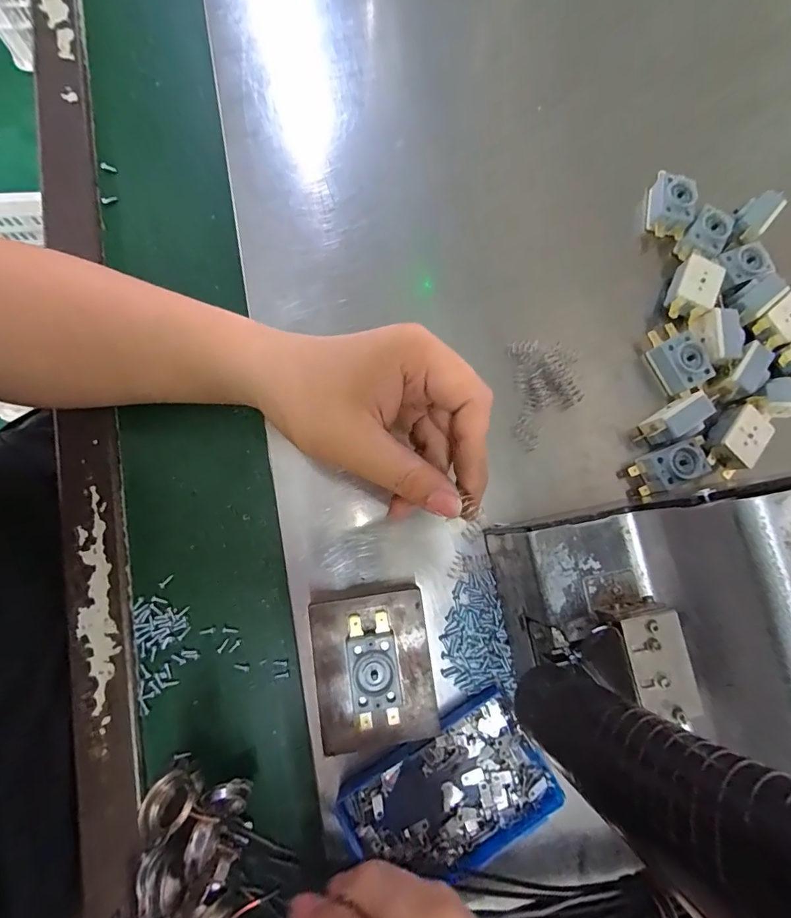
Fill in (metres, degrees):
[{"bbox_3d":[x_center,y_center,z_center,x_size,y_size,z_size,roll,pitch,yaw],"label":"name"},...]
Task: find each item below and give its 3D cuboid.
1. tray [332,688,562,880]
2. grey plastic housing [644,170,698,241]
[{"bbox_3d":[0.031,0.191,0.256,0.111,0.018,0.070,-28,83,-8],"label":"tray"},{"bbox_3d":[0.209,-0.192,0.343,0.031,0.018,0.043,16,79,-1],"label":"grey plastic housing"}]

